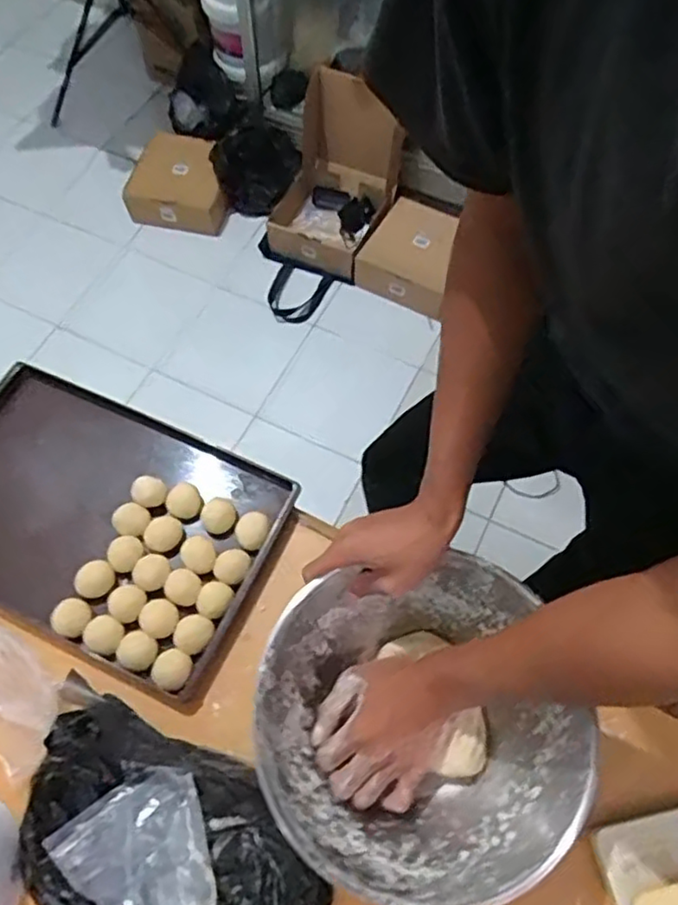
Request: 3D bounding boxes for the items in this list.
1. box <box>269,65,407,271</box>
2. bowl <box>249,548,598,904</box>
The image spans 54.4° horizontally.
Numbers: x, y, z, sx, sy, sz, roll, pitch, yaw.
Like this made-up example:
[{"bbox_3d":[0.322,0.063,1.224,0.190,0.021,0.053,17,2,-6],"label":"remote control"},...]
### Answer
[{"bbox_3d":[-0.006,-0.746,1.768,0.288,0.311,0.405,20,65,11],"label":"box"},{"bbox_3d":[0.059,0.230,0.554,0.239,0.097,0.246,-1,63,1],"label":"bowl"}]

